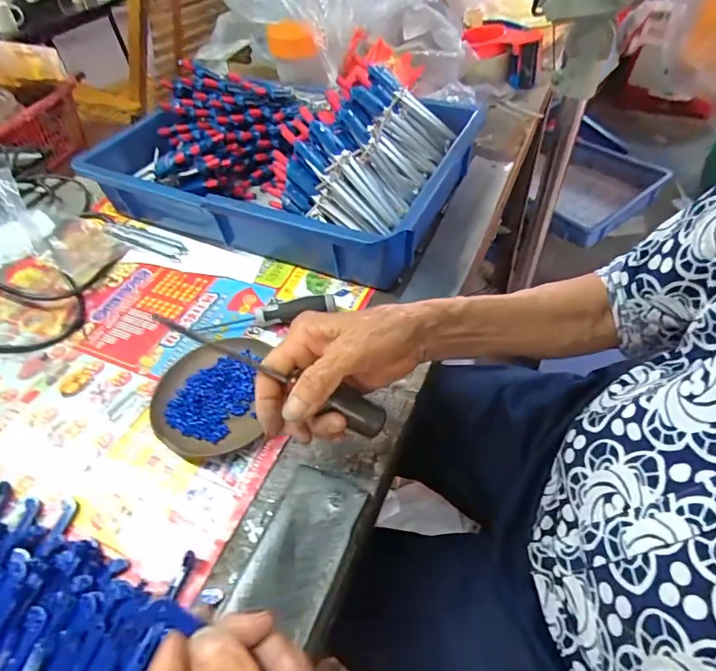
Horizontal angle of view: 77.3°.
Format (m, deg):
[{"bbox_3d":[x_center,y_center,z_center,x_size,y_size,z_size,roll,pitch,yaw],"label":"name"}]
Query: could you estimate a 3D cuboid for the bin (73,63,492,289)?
[{"bbox_3d":[-0.099,-0.220,0.539,0.429,0.123,0.276,17,52,19],"label":"bin"}]

